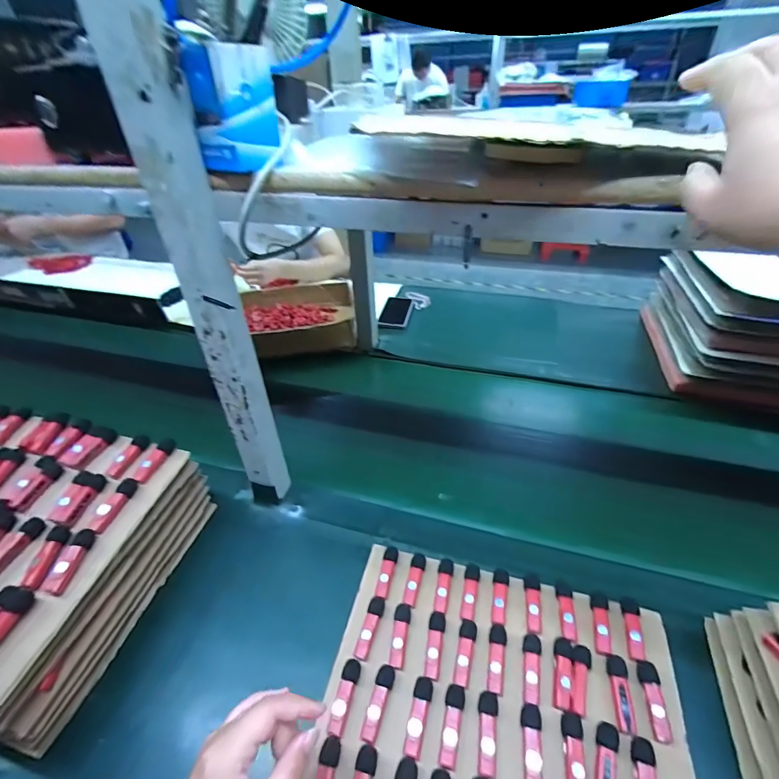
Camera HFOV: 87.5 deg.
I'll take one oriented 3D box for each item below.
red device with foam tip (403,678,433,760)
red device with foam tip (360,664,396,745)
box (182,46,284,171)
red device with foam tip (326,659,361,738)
[{"bbox_3d":[0.030,0.328,0.409,0.018,0.009,0.065,9,38,14],"label":"red device with foam tip"},{"bbox_3d":[-0.011,0.322,0.421,0.018,0.008,0.066,9,38,15],"label":"red device with foam tip"},{"bbox_3d":[-0.134,-0.246,0.357,0.052,0.084,0.057,16,40,23],"label":"box"},{"bbox_3d":[-0.047,0.322,0.427,0.018,0.008,0.066,8,38,13],"label":"red device with foam tip"}]

